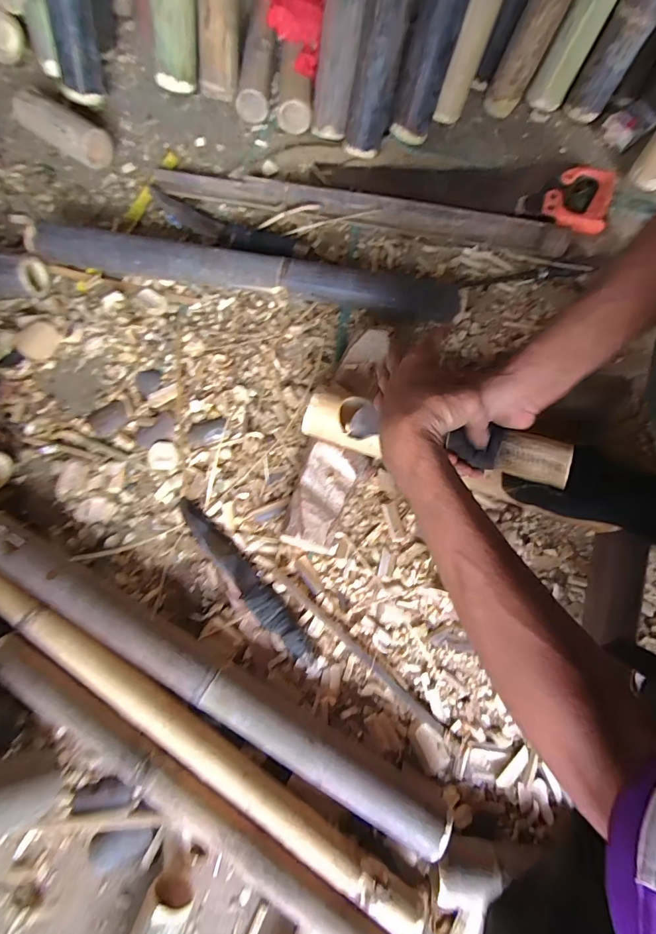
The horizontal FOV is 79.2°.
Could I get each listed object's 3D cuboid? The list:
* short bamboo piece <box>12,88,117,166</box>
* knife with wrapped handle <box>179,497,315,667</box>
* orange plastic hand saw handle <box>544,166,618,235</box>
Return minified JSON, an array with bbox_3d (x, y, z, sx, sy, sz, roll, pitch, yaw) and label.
[{"bbox_3d":[-0.442,-0.563,0.664,0.164,0.061,0.058,32,78,5],"label":"short bamboo piece"},{"bbox_3d":[-0.112,0.146,0.525,0.037,0.034,0.265,-41,81,-11],"label":"knife with wrapped handle"},{"bbox_3d":[0.424,-0.453,0.670,0.109,0.027,0.129,15,76,2],"label":"orange plastic hand saw handle"}]

